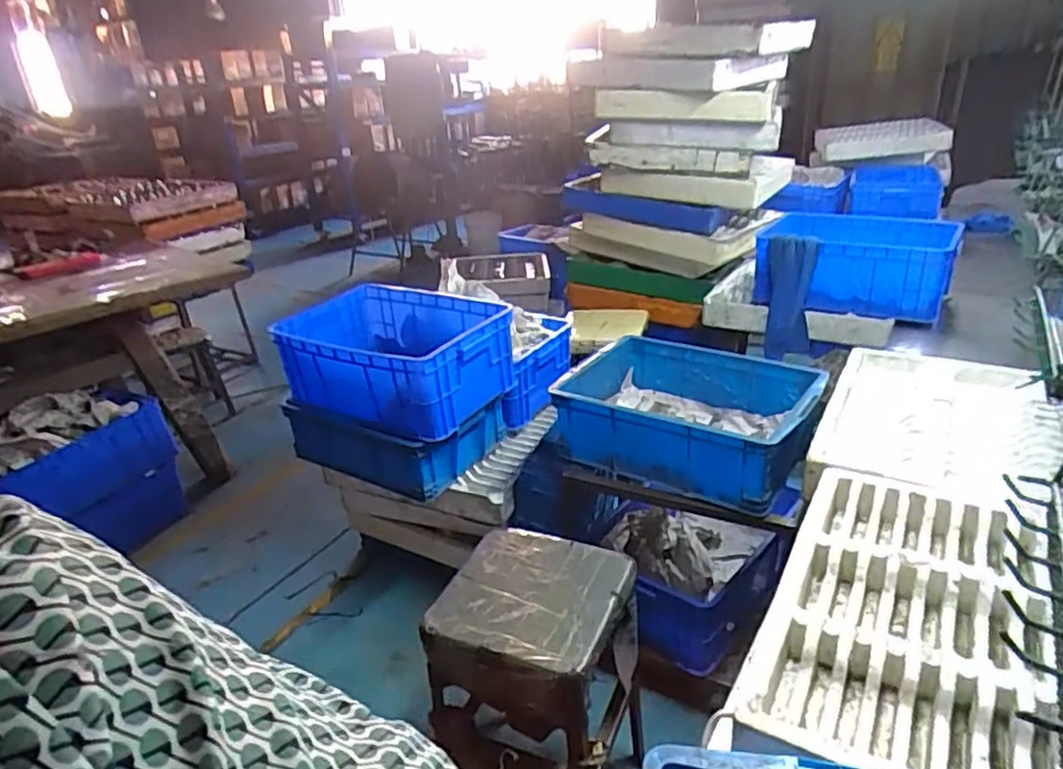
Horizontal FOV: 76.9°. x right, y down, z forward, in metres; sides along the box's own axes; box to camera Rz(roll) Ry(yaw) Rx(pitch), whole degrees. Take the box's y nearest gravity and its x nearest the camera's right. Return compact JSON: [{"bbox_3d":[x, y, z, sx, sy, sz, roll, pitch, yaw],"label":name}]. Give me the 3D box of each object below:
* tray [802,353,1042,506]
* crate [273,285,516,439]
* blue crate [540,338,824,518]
[{"bbox_3d":[0.758,0.051,1.257,0.355,0.048,0.550,12,29,29],"label":"tray"},{"bbox_3d":[-0.349,-0.072,1.661,0.523,0.210,0.358,12,29,30],"label":"crate"},{"bbox_3d":[0.343,0.067,1.462,0.507,0.169,0.354,13,29,30],"label":"blue crate"}]

